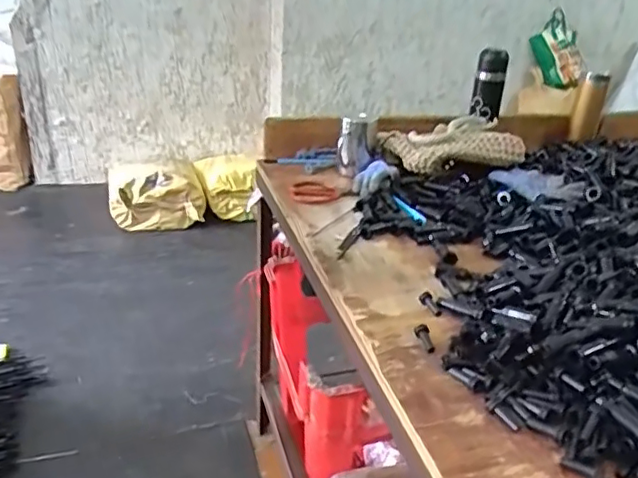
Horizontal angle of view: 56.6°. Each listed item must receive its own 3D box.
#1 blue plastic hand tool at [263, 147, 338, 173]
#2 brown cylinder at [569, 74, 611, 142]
[{"bbox_3d":[-0.033,-0.165,1.243,0.150,0.026,0.067,-6,29,-18],"label":"blue plastic hand tool"},{"bbox_3d":[0.627,-0.310,1.372,0.062,0.141,0.069,15,29,22],"label":"brown cylinder"}]

